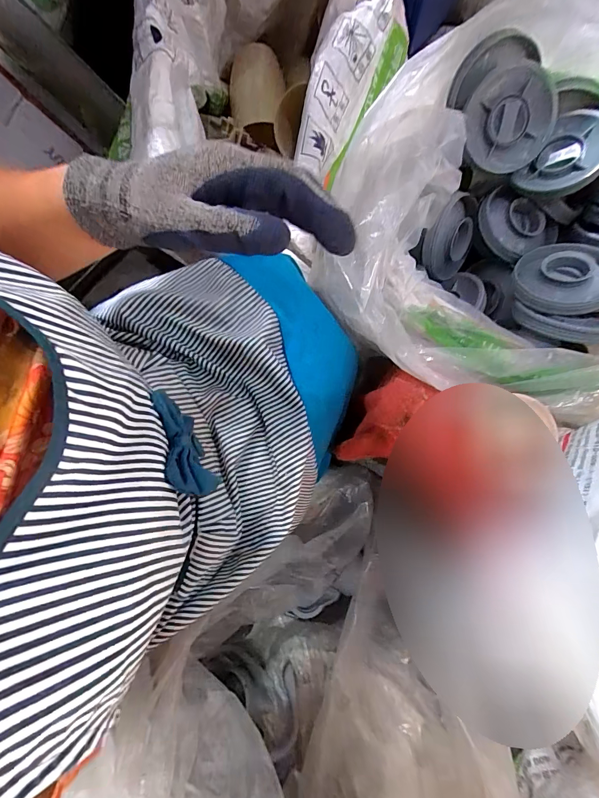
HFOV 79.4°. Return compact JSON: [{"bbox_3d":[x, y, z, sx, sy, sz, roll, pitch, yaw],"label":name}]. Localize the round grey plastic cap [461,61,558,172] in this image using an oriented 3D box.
[{"bbox_3d":[0.327,-0.435,0.564,0.139,0.136,0.030,9,37,-9],"label":"round grey plastic cap"}]

